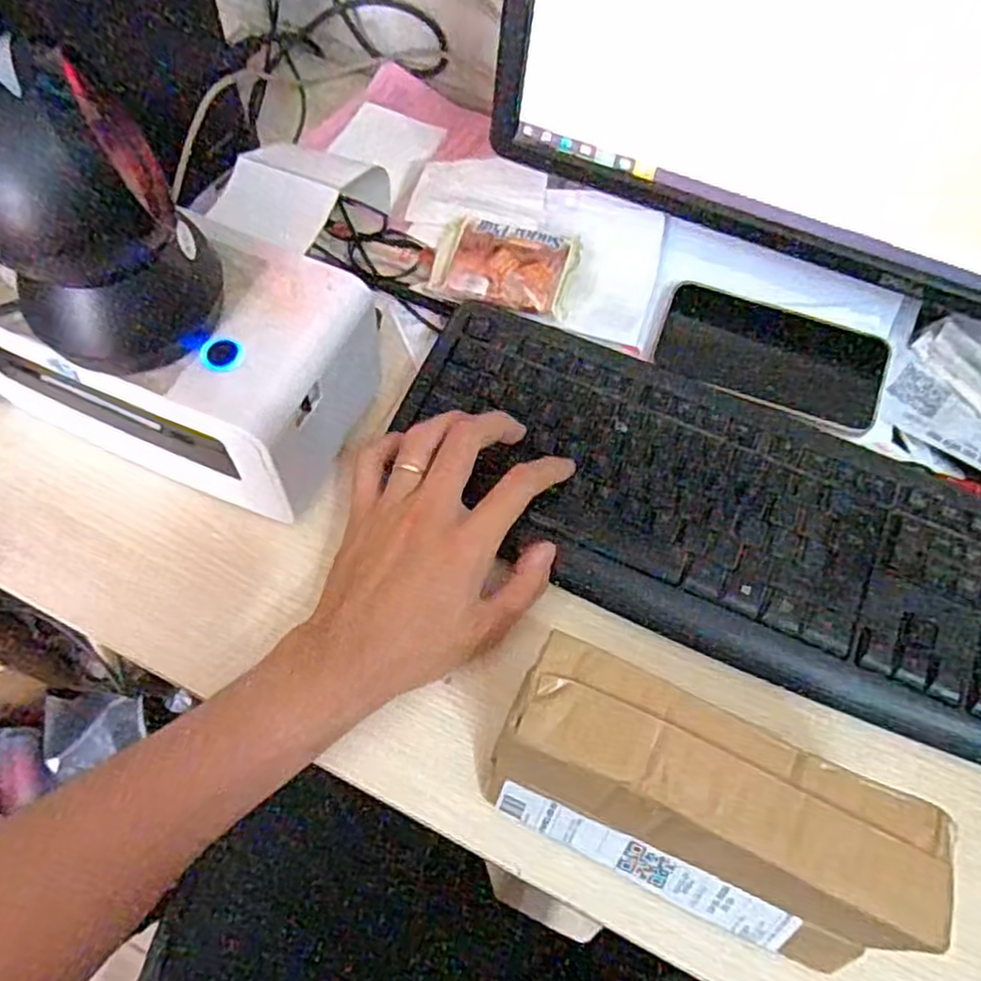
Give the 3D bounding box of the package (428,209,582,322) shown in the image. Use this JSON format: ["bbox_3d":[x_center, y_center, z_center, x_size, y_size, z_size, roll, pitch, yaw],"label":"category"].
[{"bbox_3d":[0.011,-0.159,0.517,0.096,0.013,0.080,12,62,3],"label":"package"}]

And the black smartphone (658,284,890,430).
[{"bbox_3d":[0.187,-0.090,0.502,0.145,0.013,0.076,20,63,7],"label":"black smartphone"}]

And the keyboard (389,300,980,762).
[{"bbox_3d":[0.157,0.019,0.451,0.437,0.030,0.159,27,64,9],"label":"keyboard"}]

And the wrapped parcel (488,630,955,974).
[{"bbox_3d":[0.095,0.147,0.350,0.186,0.088,0.072,24,64,9],"label":"wrapped parcel"}]

